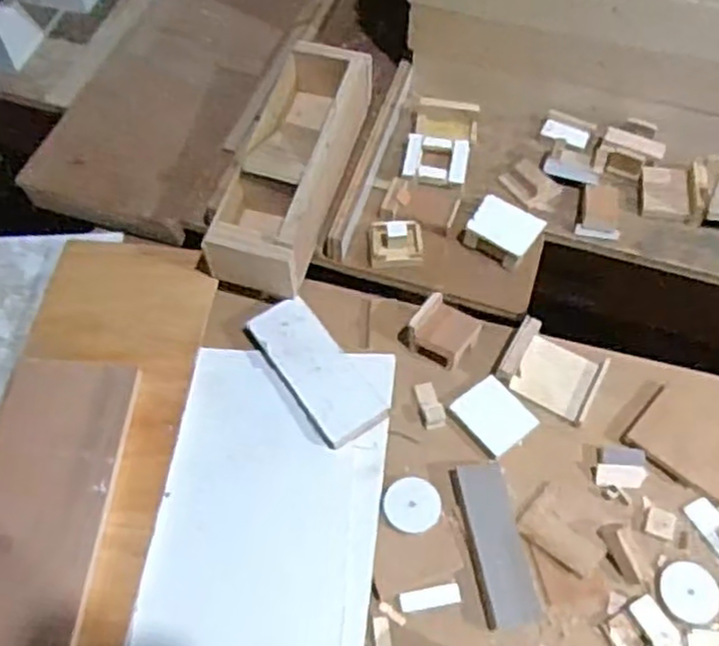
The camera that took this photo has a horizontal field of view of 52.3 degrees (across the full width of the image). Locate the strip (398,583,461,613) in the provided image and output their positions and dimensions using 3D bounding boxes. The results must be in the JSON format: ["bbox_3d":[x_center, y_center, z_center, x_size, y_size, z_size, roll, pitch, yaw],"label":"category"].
[{"bbox_3d":[0.068,0.261,0.697,0.057,0.004,0.018,-10,59,-5],"label":"strip"}]

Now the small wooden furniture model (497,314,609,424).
[{"bbox_3d":[0.214,0.051,0.807,0.104,0.026,0.084,27,63,16],"label":"small wooden furniture model"}]

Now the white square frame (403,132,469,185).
[{"bbox_3d":[0.099,-0.209,0.942,0.081,0.012,0.074,8,59,6],"label":"white square frame"}]

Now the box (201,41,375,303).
[{"bbox_3d":[-0.079,-0.195,0.880,0.115,0.091,0.323,14,60,9],"label":"box"}]

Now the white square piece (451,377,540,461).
[{"bbox_3d":[0.144,0.099,0.787,0.065,0.005,0.075,-36,64,-19],"label":"white square piece"}]

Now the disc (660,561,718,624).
[{"bbox_3d":[0.316,0.256,0.698,0.054,0.004,0.055,0,59,1],"label":"disc"}]

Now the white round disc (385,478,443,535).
[{"bbox_3d":[0.053,0.179,0.724,0.054,0.010,0.051,0,59,1],"label":"white round disc"}]

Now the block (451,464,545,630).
[{"bbox_3d":[0.134,0.214,0.715,0.055,0.014,0.154,-9,59,-5],"label":"block"}]

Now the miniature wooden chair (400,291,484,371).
[{"bbox_3d":[0.094,0.007,0.822,0.077,0.035,0.065,28,63,17],"label":"miniature wooden chair"}]

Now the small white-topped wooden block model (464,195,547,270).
[{"bbox_3d":[0.174,-0.109,0.883,0.079,0.028,0.067,30,64,18],"label":"small white-topped wooden block model"}]

